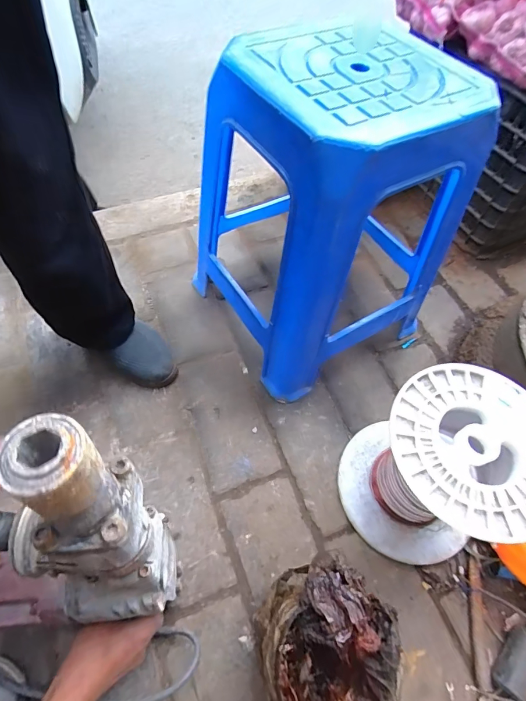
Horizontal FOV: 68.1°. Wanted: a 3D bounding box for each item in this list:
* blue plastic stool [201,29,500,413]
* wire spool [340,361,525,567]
[{"bbox_3d":[0.098,-0.210,0.607,0.332,0.405,0.313,-27,65,-20],"label":"blue plastic stool"},{"bbox_3d":[0.236,0.166,0.534,0.205,0.224,0.198,2,59,-4],"label":"wire spool"}]

